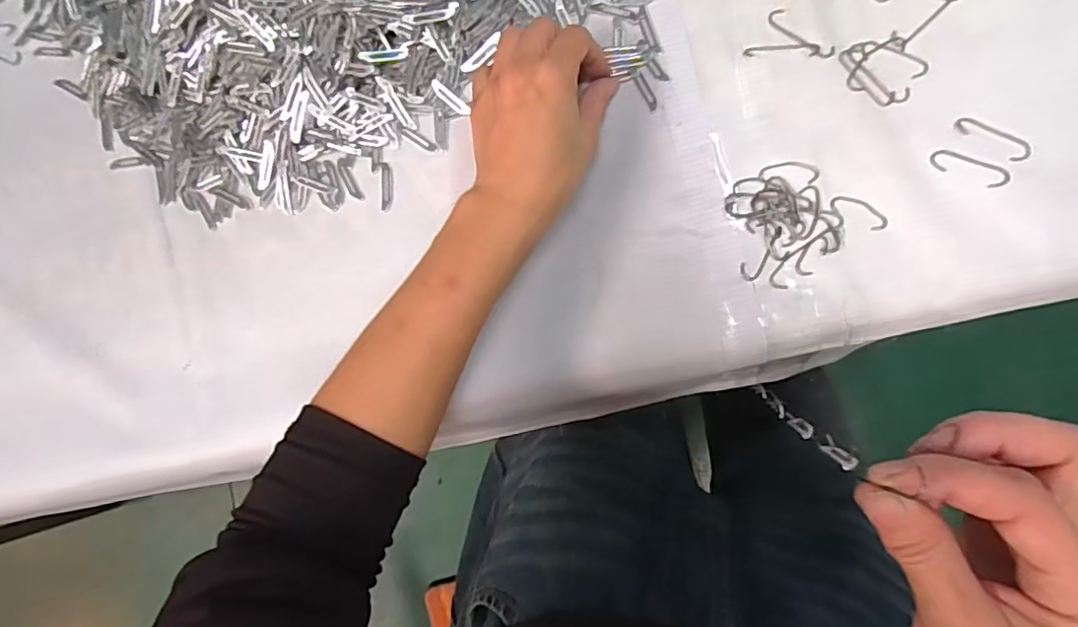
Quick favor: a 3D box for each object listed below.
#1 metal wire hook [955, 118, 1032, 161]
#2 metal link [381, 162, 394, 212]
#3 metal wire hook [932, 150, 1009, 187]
[{"bbox_3d":[0.264,-0.102,0.332,0.043,0.004,0.015,35,93,7],"label":"metal wire hook"},{"bbox_3d":[-0.105,-0.087,0.393,0.009,0.004,0.033,-1,88,8],"label":"metal link"},{"bbox_3d":[0.251,-0.085,0.333,0.043,0.004,0.014,23,91,8],"label":"metal wire hook"}]

